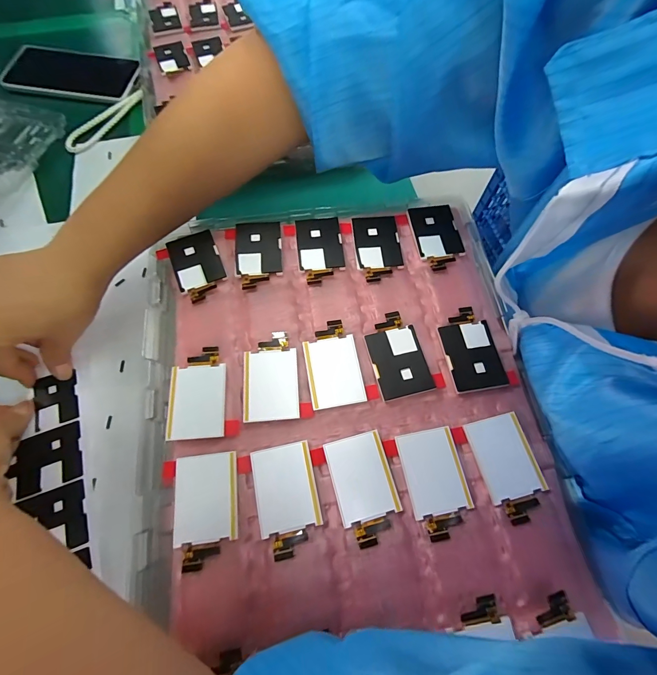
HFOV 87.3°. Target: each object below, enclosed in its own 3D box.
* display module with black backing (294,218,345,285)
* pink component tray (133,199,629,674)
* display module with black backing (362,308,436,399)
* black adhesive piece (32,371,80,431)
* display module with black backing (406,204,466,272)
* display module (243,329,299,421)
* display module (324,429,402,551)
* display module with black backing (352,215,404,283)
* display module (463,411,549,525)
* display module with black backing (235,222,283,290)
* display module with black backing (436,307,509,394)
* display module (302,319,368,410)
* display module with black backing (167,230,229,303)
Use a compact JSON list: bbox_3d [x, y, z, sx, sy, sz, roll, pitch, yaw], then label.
[{"bbox_3d":[-0.006,-0.067,0.264,0.034,0.007,0.056,-7,68,-3],"label":"display module with black backing"},{"bbox_3d":[0.003,0.025,0.229,0.252,0.018,0.278,-5,67,-1],"label":"pink component tray"},{"bbox_3d":[0.046,0.011,0.232,0.035,0.004,0.057,-14,68,-6],"label":"display module with black backing"},{"bbox_3d":[-0.232,0.053,0.292,0.033,0.004,0.043,-19,68,-7],"label":"black adhesive piece"},{"bbox_3d":[0.084,-0.078,0.270,0.035,0.007,0.058,-8,68,-4],"label":"display module with black backing"},{"bbox_3d":[-0.038,0.025,0.227,0.034,0.004,0.058,-4,68,-2],"label":"display module"},{"bbox_3d":[0.021,0.088,0.204,0.035,0.004,0.057,-14,68,-6],"label":"display module"},{"bbox_3d":[0.038,-0.068,0.265,0.034,0.007,0.056,-3,68,-2],"label":"display module with black backing"},{"bbox_3d":[0.109,0.077,0.207,0.035,0.005,0.057,-11,68,-5],"label":"display module"},{"bbox_3d":[-0.053,-0.063,0.262,0.035,0.007,0.056,-5,68,-3],"label":"display module with black backing"},{"bbox_3d":[0.095,0.007,0.234,0.035,0.006,0.057,-9,68,-4],"label":"display module with black backing"},{"bbox_3d":[0.003,0.017,0.230,0.035,0.004,0.057,-10,68,-4],"label":"display module"},{"bbox_3d":[-0.097,-0.053,0.256,0.034,0.007,0.055,-21,69,-9],"label":"display module with black backing"}]

